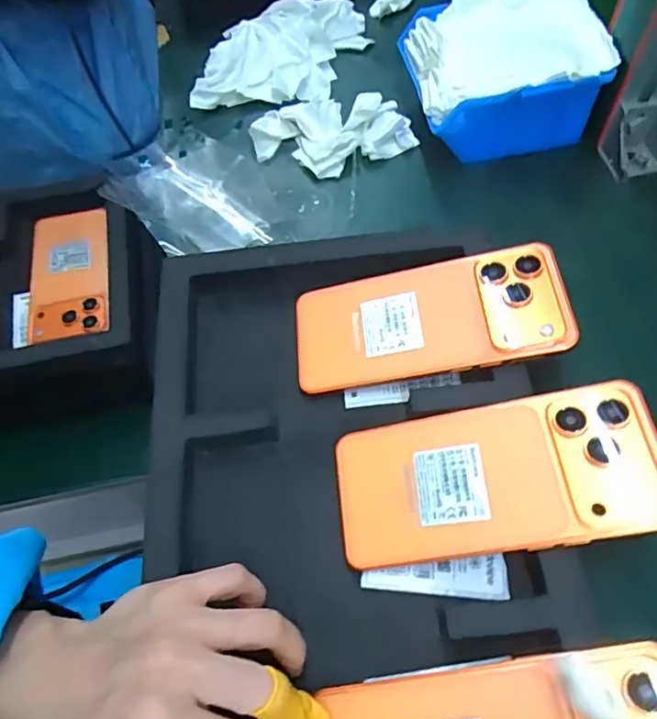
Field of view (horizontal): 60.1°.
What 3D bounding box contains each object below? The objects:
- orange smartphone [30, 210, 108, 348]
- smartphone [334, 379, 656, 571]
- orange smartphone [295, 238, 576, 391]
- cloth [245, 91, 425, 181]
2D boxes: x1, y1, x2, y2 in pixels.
[{"bbox_3d":[-0.250,-0.081,0.545,0.075,0.017,0.151,-11,61,-4],"label":"orange smartphone"},{"bbox_3d":[0.084,0.061,0.297,0.162,0.007,0.076,-13,58,15],"label":"smartphone"},{"bbox_3d":[0.059,-0.025,0.351,0.162,0.010,0.076,-10,58,12],"label":"orange smartphone"},{"bbox_3d":[0.004,-0.191,0.474,0.131,0.026,0.077,-2,60,1],"label":"cloth"}]

